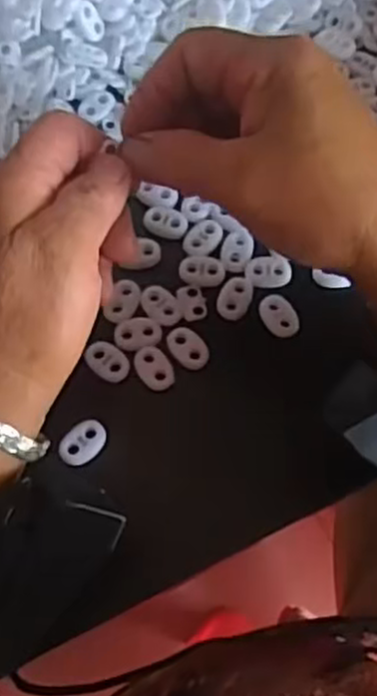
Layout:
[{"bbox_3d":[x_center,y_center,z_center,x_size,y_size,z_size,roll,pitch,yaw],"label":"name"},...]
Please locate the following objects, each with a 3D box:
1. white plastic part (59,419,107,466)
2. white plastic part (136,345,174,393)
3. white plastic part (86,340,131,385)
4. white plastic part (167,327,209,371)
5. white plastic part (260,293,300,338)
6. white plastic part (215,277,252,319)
[{"bbox_3d":[-0.047,0.042,0.332,0.015,0.005,0.023,41,71,14],"label":"white plastic part"},{"bbox_3d":[-0.016,0.009,0.347,0.015,0.004,0.021,-23,70,-11],"label":"white plastic part"},{"bbox_3d":[-0.037,0.006,0.346,0.016,0.005,0.021,-42,74,-17],"label":"white plastic part"},{"bbox_3d":[0.000,0.000,0.350,0.015,0.004,0.023,-37,73,-16],"label":"white plastic part"},{"bbox_3d":[0.044,-0.016,0.357,0.016,0.004,0.022,-30,71,-14],"label":"white plastic part"},{"bbox_3d":[0.022,-0.025,0.360,0.015,0.004,0.023,20,68,6],"label":"white plastic part"}]

